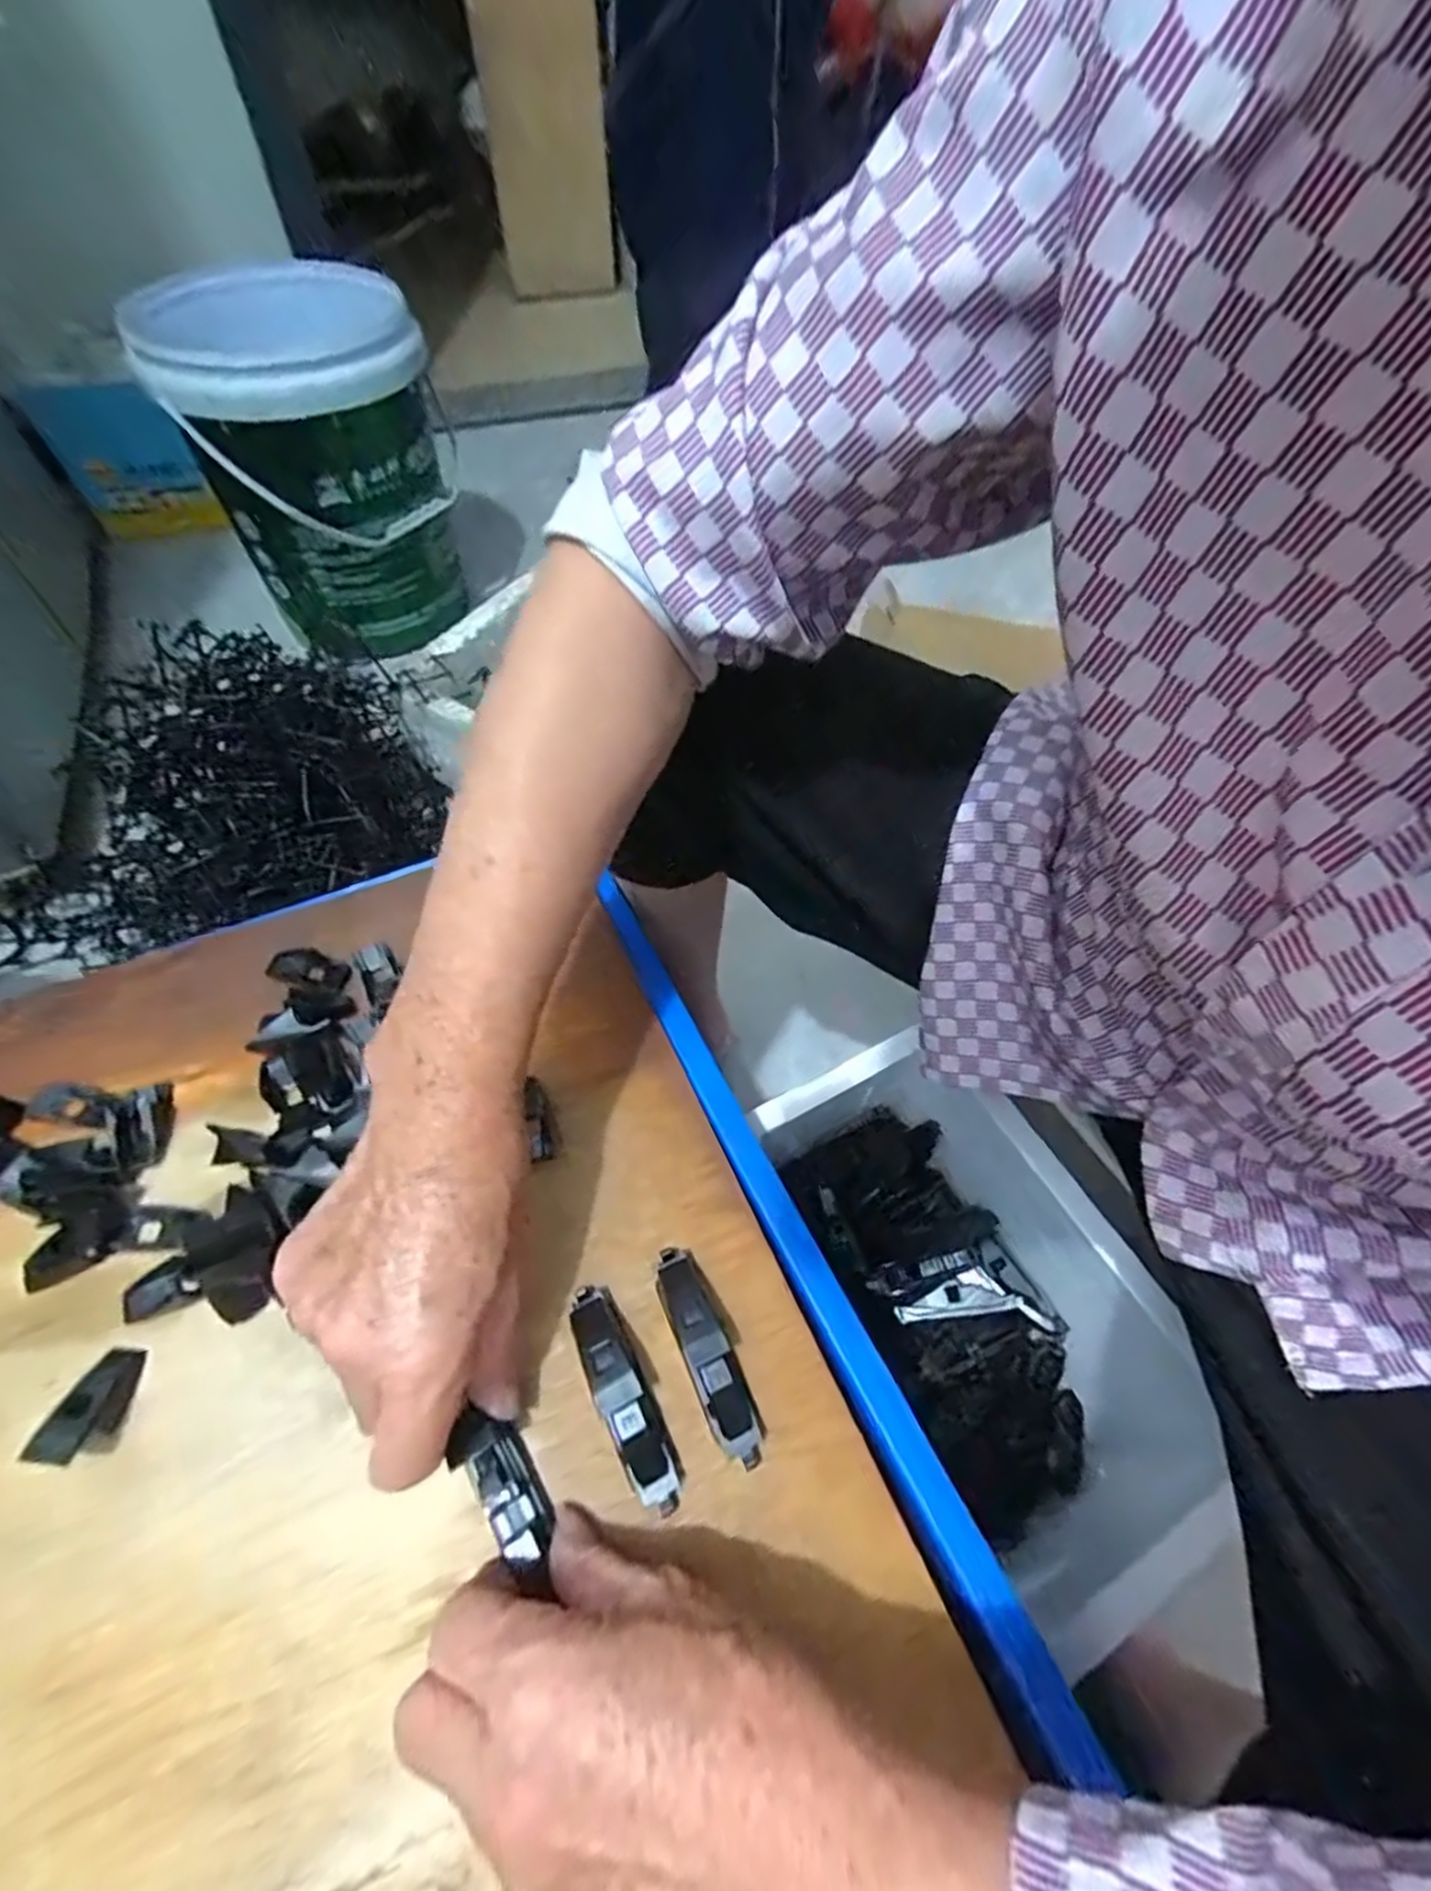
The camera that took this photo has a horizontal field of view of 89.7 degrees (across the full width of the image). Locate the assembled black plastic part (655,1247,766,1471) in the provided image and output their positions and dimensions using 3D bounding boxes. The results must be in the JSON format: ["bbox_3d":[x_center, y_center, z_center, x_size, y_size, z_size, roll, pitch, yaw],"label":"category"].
[{"bbox_3d":[-0.004,0.165,0.294,0.018,0.021,0.083,-20,60,-16],"label":"assembled black plastic part"}]

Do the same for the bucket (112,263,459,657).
[{"bbox_3d":[-0.514,-0.627,0.955,0.290,0.341,0.301,-22,61,-15],"label":"bucket"}]

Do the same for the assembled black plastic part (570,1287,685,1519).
[{"bbox_3d":[-0.036,0.176,0.284,0.021,0.022,0.083,-25,61,-19],"label":"assembled black plastic part"}]

